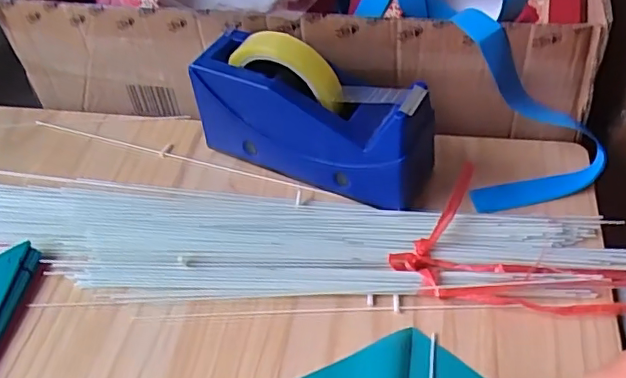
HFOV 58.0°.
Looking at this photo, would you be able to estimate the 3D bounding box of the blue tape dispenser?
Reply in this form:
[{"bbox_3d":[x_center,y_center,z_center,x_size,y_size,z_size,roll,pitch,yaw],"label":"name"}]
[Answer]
[{"bbox_3d":[0.000,-0.065,0.470,0.202,0.112,0.070,20,54,23],"label":"blue tape dispenser"}]

